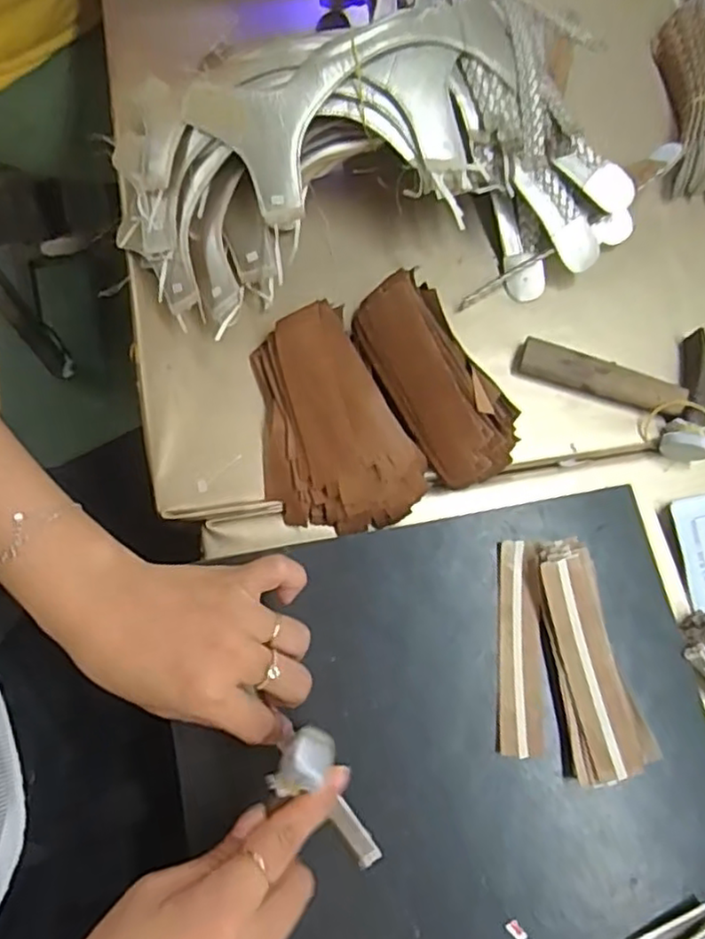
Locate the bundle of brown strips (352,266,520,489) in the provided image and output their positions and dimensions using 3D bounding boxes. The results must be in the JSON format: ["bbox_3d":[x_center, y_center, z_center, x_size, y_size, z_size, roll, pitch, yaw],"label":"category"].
[{"bbox_3d":[0.052,-0.058,0.428,0.064,0.047,0.142,-31,82,-7],"label":"bundle of brown strips"}]

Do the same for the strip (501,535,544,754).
[{"bbox_3d":[0.100,0.104,0.397,0.024,0.005,0.121,3,71,2],"label":"strip"}]

